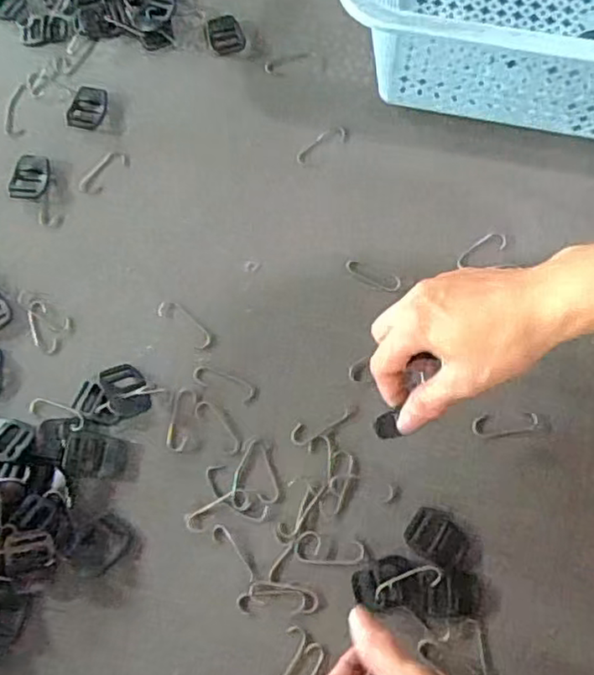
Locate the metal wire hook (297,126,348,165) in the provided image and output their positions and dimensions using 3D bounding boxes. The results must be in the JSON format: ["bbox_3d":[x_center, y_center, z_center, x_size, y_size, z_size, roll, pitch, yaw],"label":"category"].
[{"bbox_3d":[0.019,-0.152,0.500,0.046,0.004,0.016,-27,74,-6],"label":"metal wire hook"}]

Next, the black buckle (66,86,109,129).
[{"bbox_3d":[-0.167,-0.183,0.512,0.029,0.004,0.037,17,74,7],"label":"black buckle"}]

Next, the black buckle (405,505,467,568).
[{"bbox_3d":[0.089,0.127,0.408,0.036,0.005,0.028,33,77,11],"label":"black buckle"}]

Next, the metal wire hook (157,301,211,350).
[{"bbox_3d":[-0.080,-0.010,0.456,0.047,0.004,0.016,41,78,13],"label":"metal wire hook"}]

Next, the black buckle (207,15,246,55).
[{"bbox_3d":[-0.059,-0.253,0.532,0.028,0.004,0.036,-13,73,-2],"label":"black buckle"}]

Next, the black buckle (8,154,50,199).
[{"bbox_3d":[-0.207,-0.125,0.496,0.028,0.005,0.037,2,73,2],"label":"black buckle"}]

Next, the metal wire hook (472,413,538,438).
[{"bbox_3d":[0.139,0.057,0.428,0.044,0.004,0.015,-9,73,-1],"label":"metal wire hook"}]

